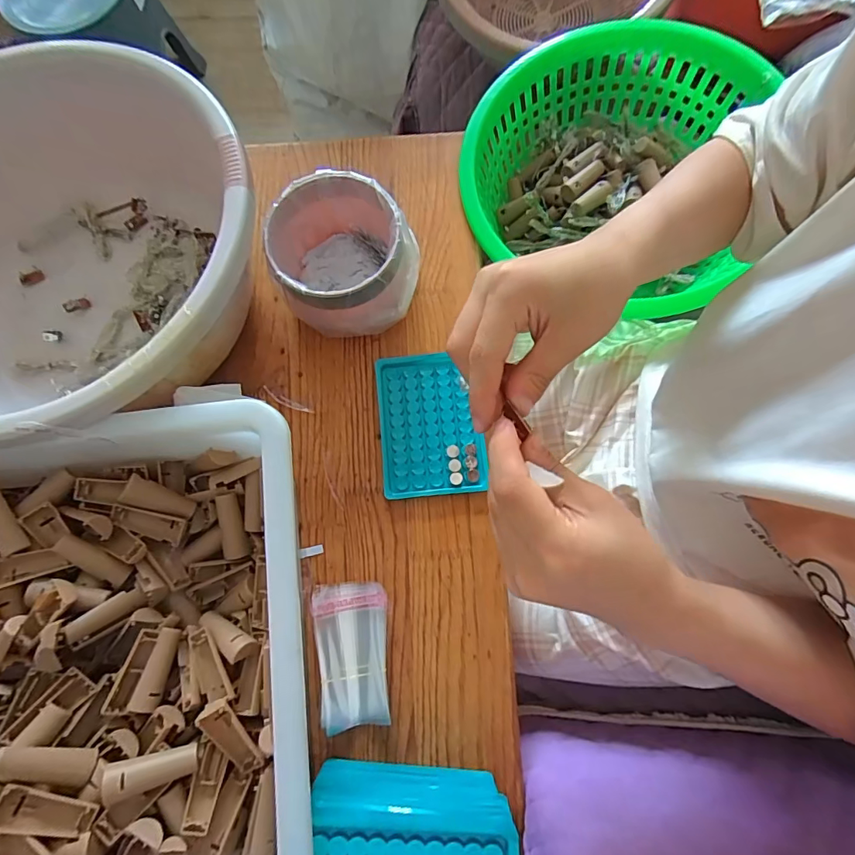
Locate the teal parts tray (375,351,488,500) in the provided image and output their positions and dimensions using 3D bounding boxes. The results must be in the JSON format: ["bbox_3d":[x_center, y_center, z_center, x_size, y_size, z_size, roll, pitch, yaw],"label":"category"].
[{"bbox_3d":[0.002,-0.003,0.430,0.091,0.013,0.130,-5,75,0],"label":"teal parts tray"}]

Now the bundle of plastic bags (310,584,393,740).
[{"bbox_3d":[-0.062,0.184,0.381,0.059,0.020,0.106,-4,75,1],"label":"bundle of plastic bags"}]

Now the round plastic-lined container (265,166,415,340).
[{"bbox_3d":[-0.077,-0.150,0.427,0.111,0.088,0.119,0,75,1],"label":"round plastic-lined container"}]

